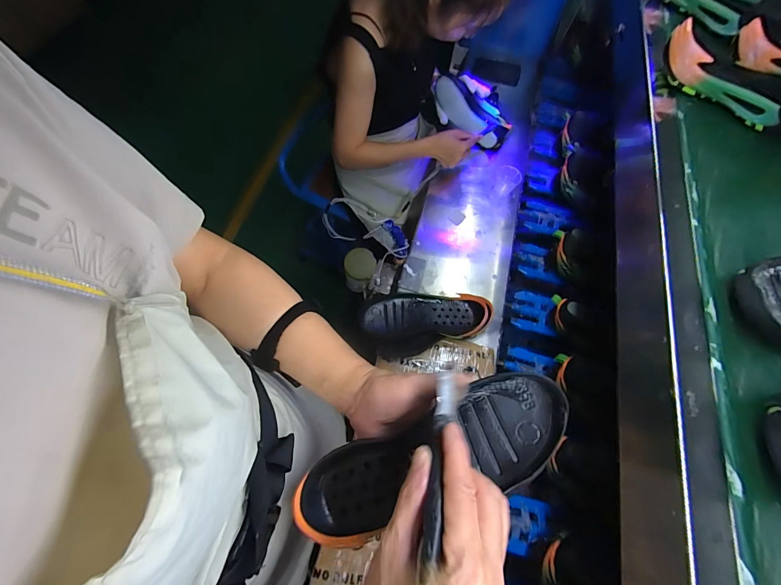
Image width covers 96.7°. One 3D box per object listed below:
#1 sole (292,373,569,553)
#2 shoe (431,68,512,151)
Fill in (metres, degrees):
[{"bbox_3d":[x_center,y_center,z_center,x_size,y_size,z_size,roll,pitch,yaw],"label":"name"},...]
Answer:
[{"bbox_3d":[0.035,0.145,0.310,0.240,0.038,0.095,-21,67,1],"label":"sole"},{"bbox_3d":[0.210,-0.492,0.928,0.256,0.101,0.115,38,69,-7],"label":"shoe"}]

